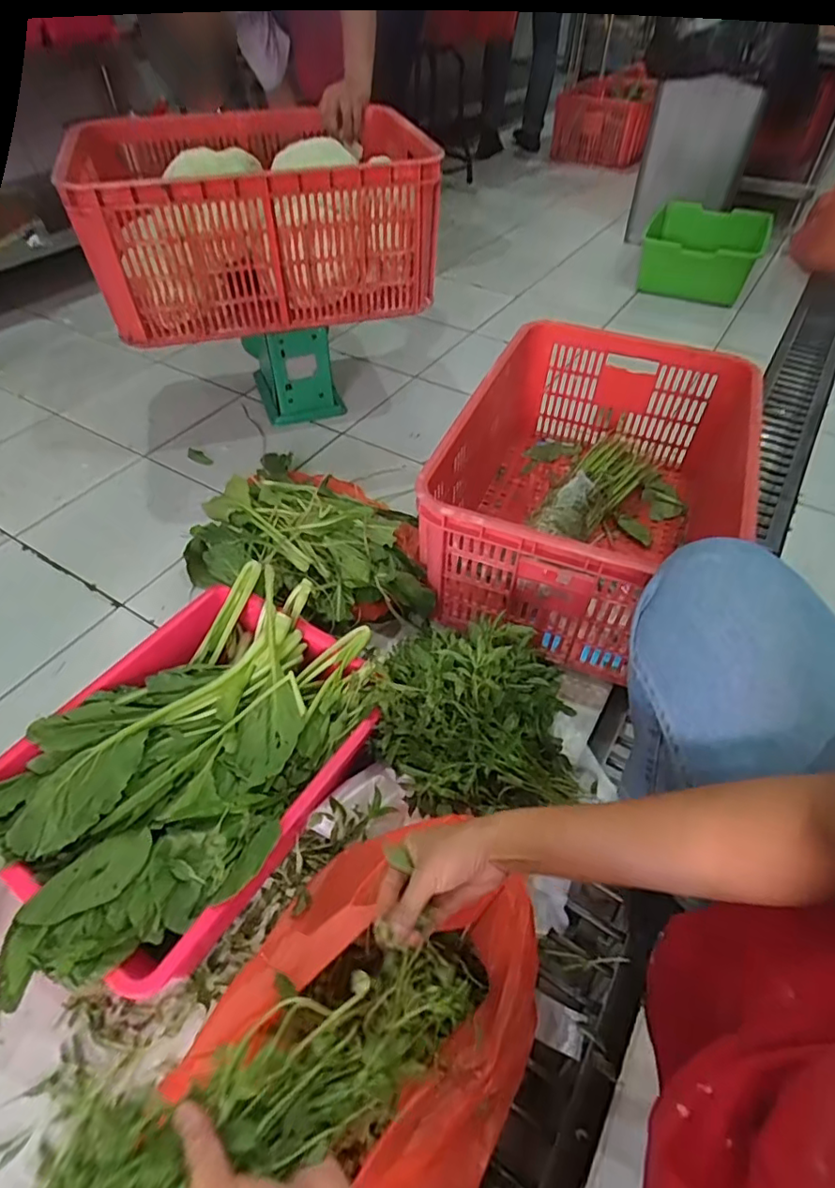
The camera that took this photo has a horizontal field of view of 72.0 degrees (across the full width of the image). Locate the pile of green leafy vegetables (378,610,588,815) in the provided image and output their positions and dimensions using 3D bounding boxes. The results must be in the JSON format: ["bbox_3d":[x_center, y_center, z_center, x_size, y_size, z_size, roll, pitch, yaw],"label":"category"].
[{"bbox_3d":[0.075,0.140,0.700,0.238,0.159,0.208,-5,49,-4],"label":"pile of green leafy vegetables"}]

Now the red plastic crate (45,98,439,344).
[{"bbox_3d":[-0.290,-0.724,1.110,0.583,0.253,0.444,-10,50,-9],"label":"red plastic crate"}]

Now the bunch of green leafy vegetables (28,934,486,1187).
[{"bbox_3d":[-0.092,0.315,0.358,0.293,0.048,0.100,-18,51,-26],"label":"bunch of green leafy vegetables"}]

